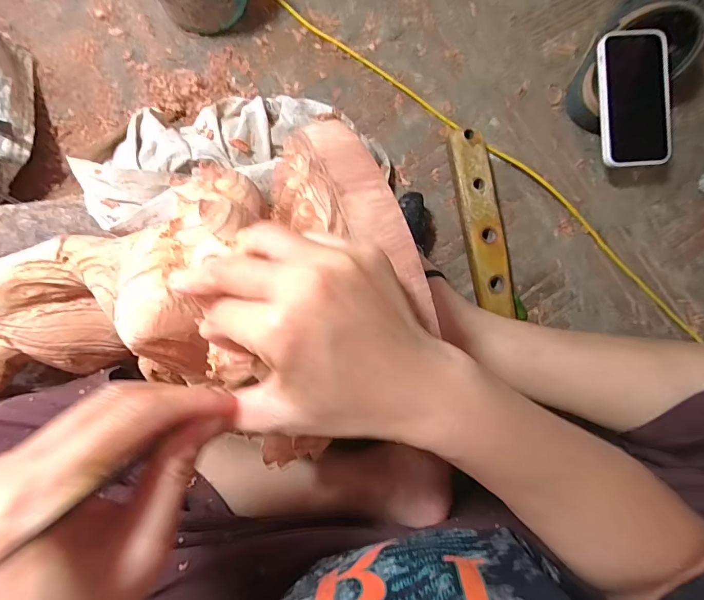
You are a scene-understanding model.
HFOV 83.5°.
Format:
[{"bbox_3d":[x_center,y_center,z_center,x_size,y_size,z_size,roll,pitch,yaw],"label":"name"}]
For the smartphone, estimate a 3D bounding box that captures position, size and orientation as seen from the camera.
[{"bbox_3d":[0.324,-0.230,0.451,0.081,0.015,0.152,-4,92,-6],"label":"smartphone"}]

